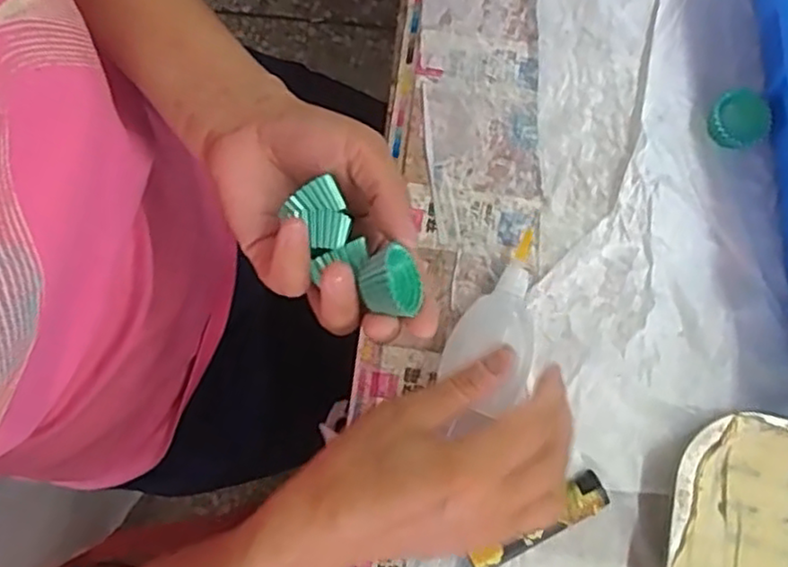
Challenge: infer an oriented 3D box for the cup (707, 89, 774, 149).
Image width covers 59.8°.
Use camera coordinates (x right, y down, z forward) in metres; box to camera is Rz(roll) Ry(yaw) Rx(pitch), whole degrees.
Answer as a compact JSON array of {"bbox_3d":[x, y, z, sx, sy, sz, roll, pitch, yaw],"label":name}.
[{"bbox_3d":[0.197,-0.094,0.390,0.030,0.014,0.031,0,82,2],"label":"cup"}]

